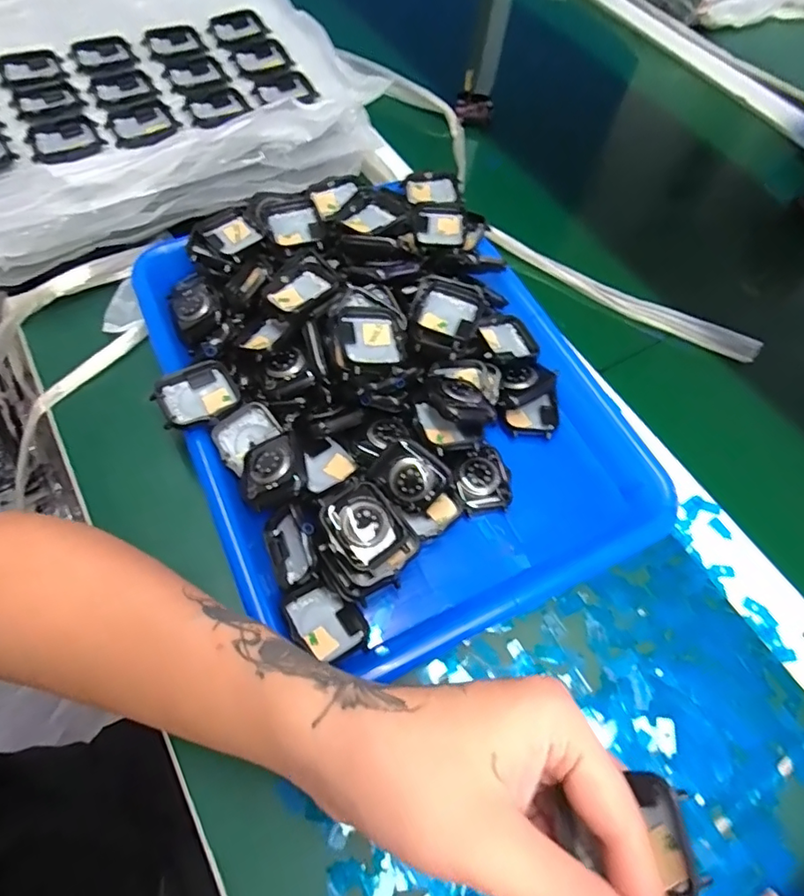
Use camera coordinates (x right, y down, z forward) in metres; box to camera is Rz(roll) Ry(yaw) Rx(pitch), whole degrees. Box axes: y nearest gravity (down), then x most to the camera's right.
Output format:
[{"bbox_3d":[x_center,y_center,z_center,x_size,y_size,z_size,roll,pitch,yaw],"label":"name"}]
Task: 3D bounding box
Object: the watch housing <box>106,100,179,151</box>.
[{"bbox_3d":[-0.193,-0.241,0.399,0.046,0.008,0.055,-26,66,-13],"label":"watch housing"}]

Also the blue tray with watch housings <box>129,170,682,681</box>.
[{"bbox_3d":[-0.014,-0.045,0.341,0.247,0.060,0.321,-21,65,-14],"label":"blue tray with watch housings"}]

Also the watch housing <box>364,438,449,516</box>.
[{"bbox_3d":[0.004,0.016,0.302,0.039,0.006,0.032,44,93,-11],"label":"watch housing"}]

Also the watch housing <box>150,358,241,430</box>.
[{"bbox_3d":[-0.121,-0.030,0.319,0.046,0.015,0.039,-33,68,-19],"label":"watch housing"}]

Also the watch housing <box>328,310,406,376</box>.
[{"bbox_3d":[-0.021,-0.064,0.321,0.042,0.010,0.044,-9,62,-8],"label":"watch housing"}]

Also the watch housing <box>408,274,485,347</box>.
[{"bbox_3d":[0.027,-0.085,0.337,0.044,0.009,0.049,18,61,6],"label":"watch housing"}]

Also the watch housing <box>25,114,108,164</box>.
[{"bbox_3d":[-0.240,-0.218,0.381,0.047,0.009,0.055,-32,68,-19],"label":"watch housing"}]

